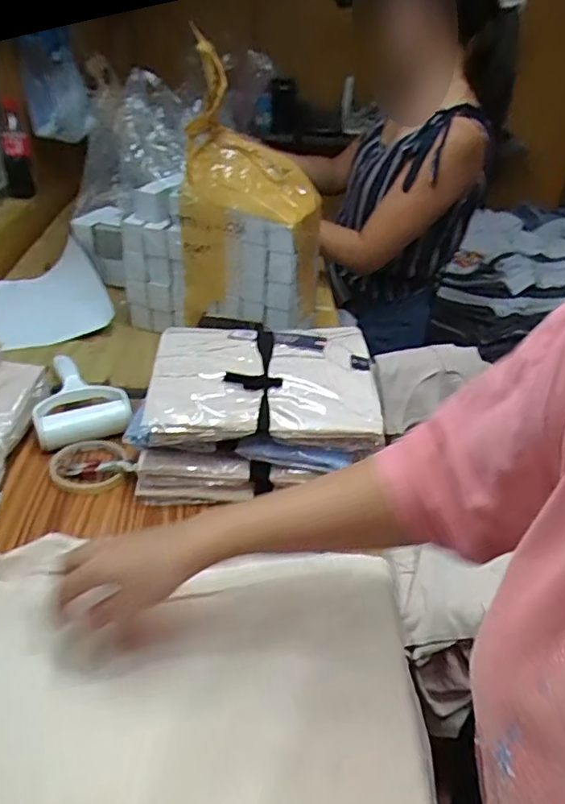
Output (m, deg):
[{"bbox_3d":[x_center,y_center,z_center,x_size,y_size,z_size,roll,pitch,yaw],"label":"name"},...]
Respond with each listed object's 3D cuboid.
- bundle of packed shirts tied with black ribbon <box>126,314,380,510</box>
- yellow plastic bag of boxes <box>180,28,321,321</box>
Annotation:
[{"bbox_3d":[-0.033,0.005,0.695,0.264,0.116,0.194,0,36,-5],"label":"bundle of packed shirts tied with black ribbon"},{"bbox_3d":[-0.040,-0.262,0.837,0.204,0.302,0.144,3,36,-1],"label":"yellow plastic bag of boxes"}]

